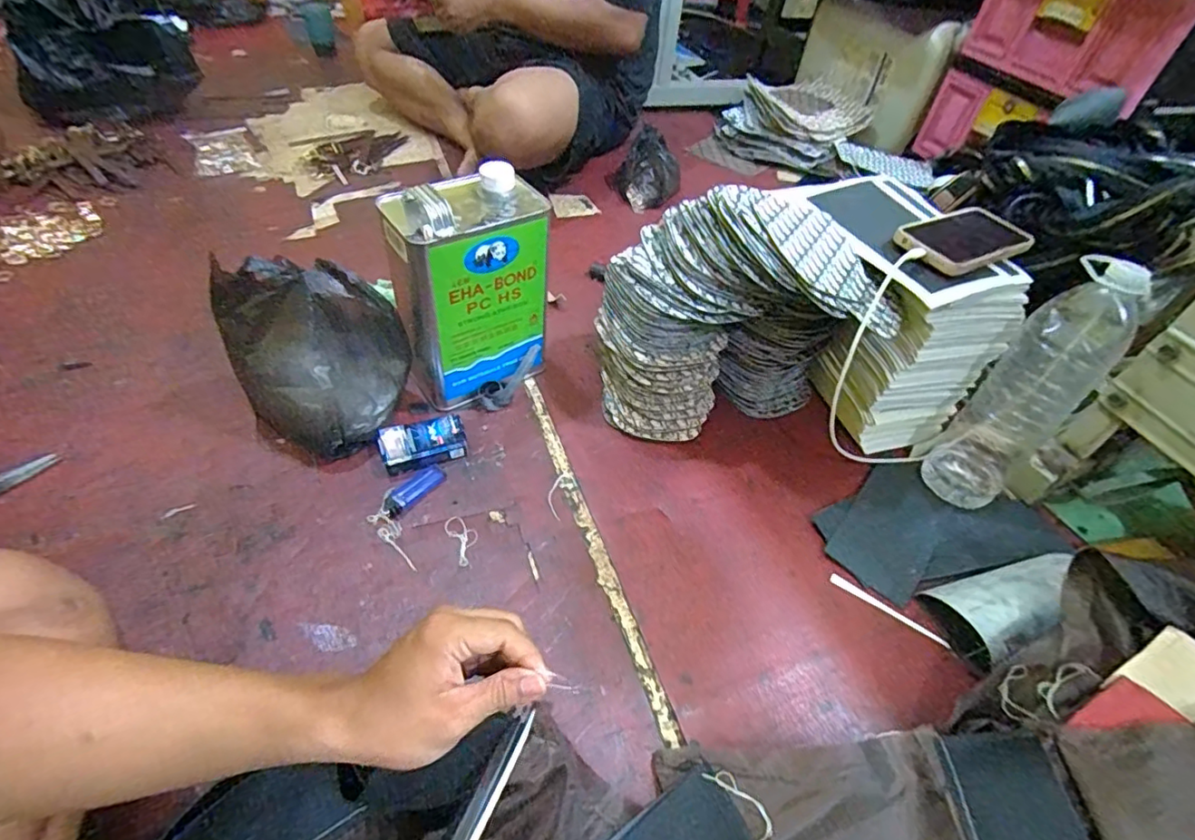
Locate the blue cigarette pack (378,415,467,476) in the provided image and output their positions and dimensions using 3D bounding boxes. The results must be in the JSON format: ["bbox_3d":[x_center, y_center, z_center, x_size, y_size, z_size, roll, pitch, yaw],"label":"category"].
[{"bbox_3d":[-0.204,0.028,0.683,0.096,0.023,0.064,-19,52,-21],"label":"blue cigarette pack"}]

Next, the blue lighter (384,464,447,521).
[{"bbox_3d":[-0.202,0.079,0.645,0.027,0.010,0.077,31,52,21],"label":"blue lighter"}]

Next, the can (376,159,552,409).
[{"bbox_3d":[-0.150,-0.151,0.695,0.156,0.248,0.112,-30,57,-29],"label":"can"}]

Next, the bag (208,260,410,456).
[{"bbox_3d":[-0.313,-0.076,0.654,0.143,0.204,0.138,28,51,19],"label":"bag"}]

